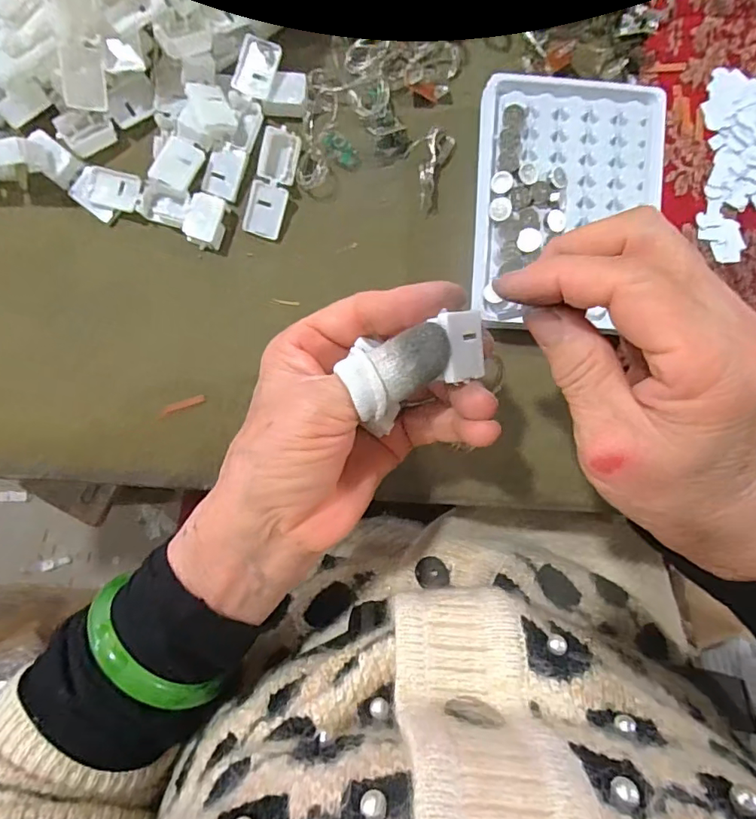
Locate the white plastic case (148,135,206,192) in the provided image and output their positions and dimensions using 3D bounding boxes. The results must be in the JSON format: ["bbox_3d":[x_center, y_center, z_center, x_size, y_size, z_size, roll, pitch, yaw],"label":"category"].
[{"bbox_3d":[-0.108,-0.131,0.273,0.021,0.009,0.027,27,78,-8],"label":"white plastic case"}]

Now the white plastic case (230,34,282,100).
[{"bbox_3d":[-0.064,-0.182,0.272,0.020,0.006,0.029,21,91,-4],"label":"white plastic case"}]

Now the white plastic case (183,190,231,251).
[{"bbox_3d":[-0.093,-0.103,0.276,0.018,0.015,0.027,19,91,-4],"label":"white plastic case"}]

